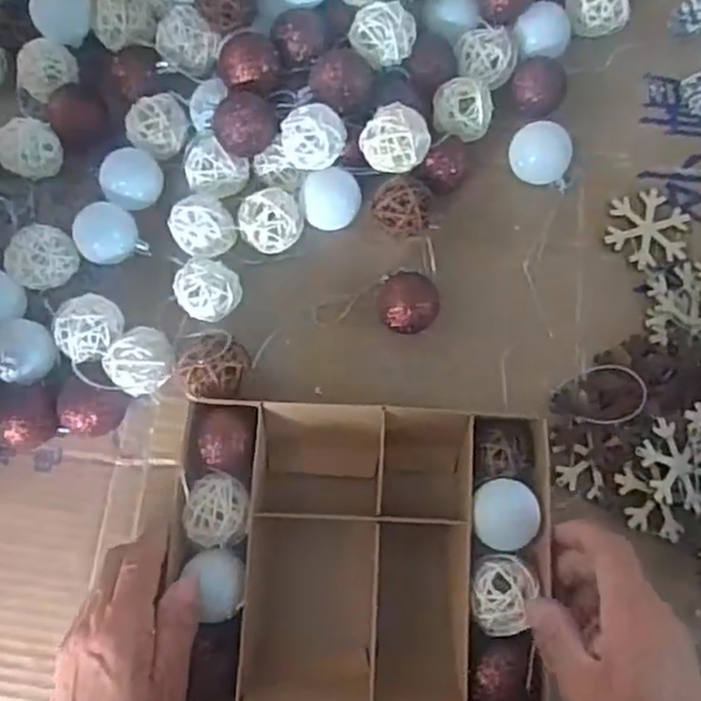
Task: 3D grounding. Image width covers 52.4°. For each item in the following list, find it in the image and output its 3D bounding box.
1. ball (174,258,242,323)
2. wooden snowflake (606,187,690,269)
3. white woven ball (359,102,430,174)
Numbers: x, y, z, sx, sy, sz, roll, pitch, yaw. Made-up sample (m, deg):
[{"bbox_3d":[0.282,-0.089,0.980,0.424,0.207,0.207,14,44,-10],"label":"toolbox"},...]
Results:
[{"bbox_3d":[-0.087,-0.038,0.439,0.036,0.037,0.038,1,77,-2],"label":"ball"},{"bbox_3d":[0.194,-0.079,0.465,0.055,0.007,0.050,1,77,-2],"label":"wooden snowflake"},{"bbox_3d":[0.027,-0.126,0.433,0.039,0.036,0.036,1,77,-2],"label":"white woven ball"}]

